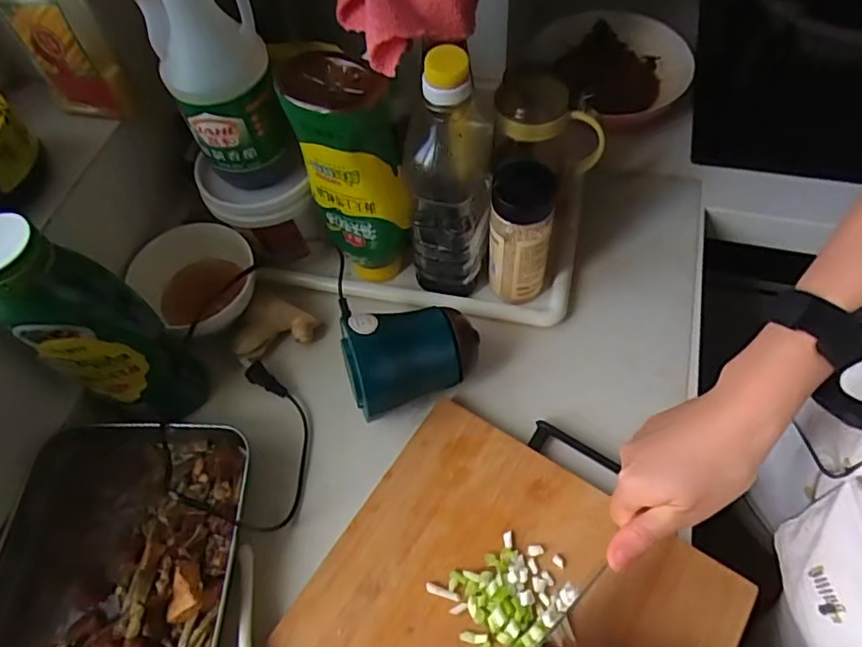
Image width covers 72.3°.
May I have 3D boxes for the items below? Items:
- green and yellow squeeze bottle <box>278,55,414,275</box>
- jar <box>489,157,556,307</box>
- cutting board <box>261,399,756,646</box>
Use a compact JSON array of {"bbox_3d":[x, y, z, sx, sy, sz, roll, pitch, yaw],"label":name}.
[{"bbox_3d":[-0.069,-0.129,0.548,0.078,0.224,0.080,-20,60,-7],"label":"green and yellow squeeze bottle"},{"bbox_3d":[0.085,-0.081,0.567,0.055,0.156,0.050,6,60,8],"label":"jar"},{"bbox_3d":[0.017,0.268,0.428,0.288,0.028,0.380,30,66,20],"label":"cutting board"}]

